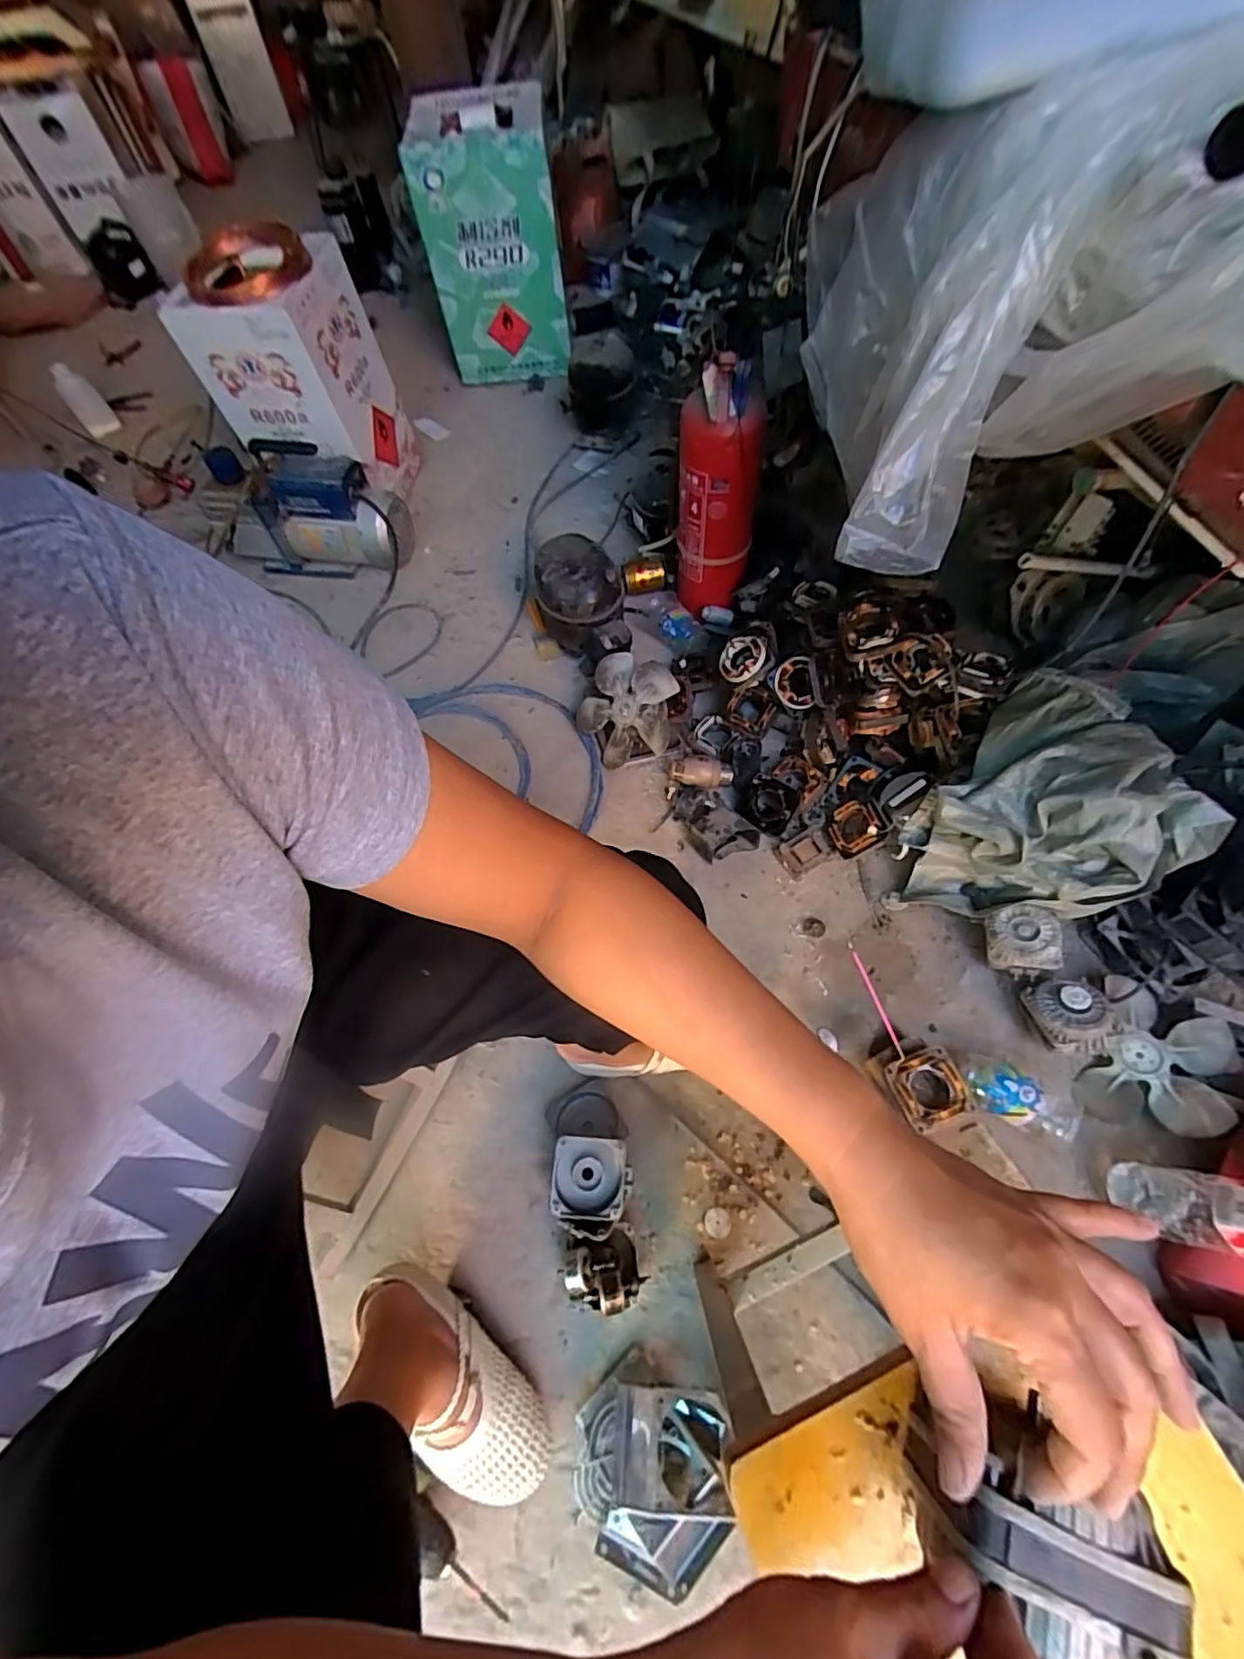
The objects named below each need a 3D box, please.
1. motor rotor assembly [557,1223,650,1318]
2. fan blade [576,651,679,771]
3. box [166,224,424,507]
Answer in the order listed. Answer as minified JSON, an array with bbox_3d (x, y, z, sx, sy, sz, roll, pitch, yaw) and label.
[{"bbox_3d":[-0.023,0.511,0.693,0.086,0.046,0.078,-13,62,-3],"label":"motor rotor assembly"},{"bbox_3d":[0.010,-0.197,1.006,0.172,0.031,0.177,32,111,22],"label":"fan blade"},{"bbox_3d":[-0.623,-0.869,1.191,0.254,0.374,0.256,4,62,5],"label":"box"}]

